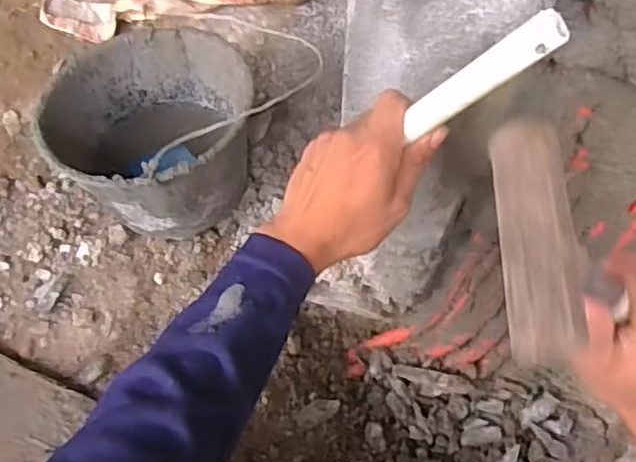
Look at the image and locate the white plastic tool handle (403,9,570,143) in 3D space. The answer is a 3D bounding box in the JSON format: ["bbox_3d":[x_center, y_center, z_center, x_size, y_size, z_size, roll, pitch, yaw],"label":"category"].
[{"bbox_3d":[0.095,-0.090,0.380,0.014,0.113,0.018,16,59,-33],"label":"white plastic tool handle"}]

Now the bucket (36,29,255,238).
[{"bbox_3d":[-0.208,-0.123,0.843,0.242,0.209,0.242,0,61,-1],"label":"bucket"}]

